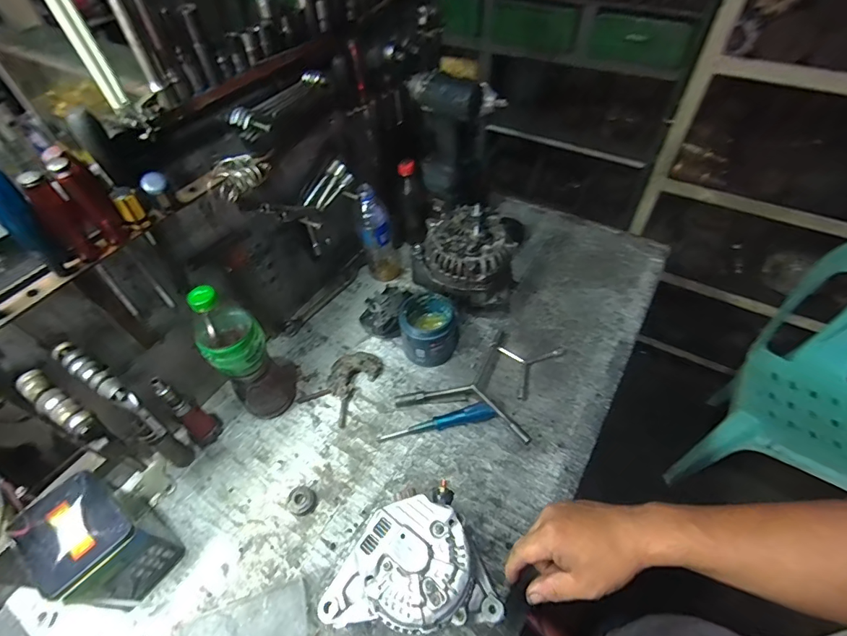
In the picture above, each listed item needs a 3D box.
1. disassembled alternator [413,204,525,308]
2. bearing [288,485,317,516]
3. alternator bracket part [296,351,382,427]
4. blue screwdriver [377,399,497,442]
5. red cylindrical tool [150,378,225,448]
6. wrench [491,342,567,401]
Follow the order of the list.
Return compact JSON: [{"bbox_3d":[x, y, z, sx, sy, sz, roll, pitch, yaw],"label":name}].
[{"bbox_3d":[0.083,-0.102,0.784,0.172,0.186,0.154,18,54,17],"label":"disassembled alternator"},{"bbox_3d":[-0.176,0.260,0.608,0.037,0.017,0.040,-21,53,-13],"label":"bearing"},{"bbox_3d":[-0.135,0.105,0.724,0.090,0.028,0.134,25,57,22],"label":"alternator bracket part"},{"bbox_3d":[0.021,0.163,0.674,0.185,0.021,0.028,-10,51,-5],"label":"blue screwdriver"},{"bbox_3d":[-0.350,0.139,0.627,0.042,0.155,0.049,29,58,24],"label":"red cylindrical tool"},{"bbox_3d":[0.171,0.067,0.740,0.102,0.017,0.135,35,61,27],"label":"wrench"}]

